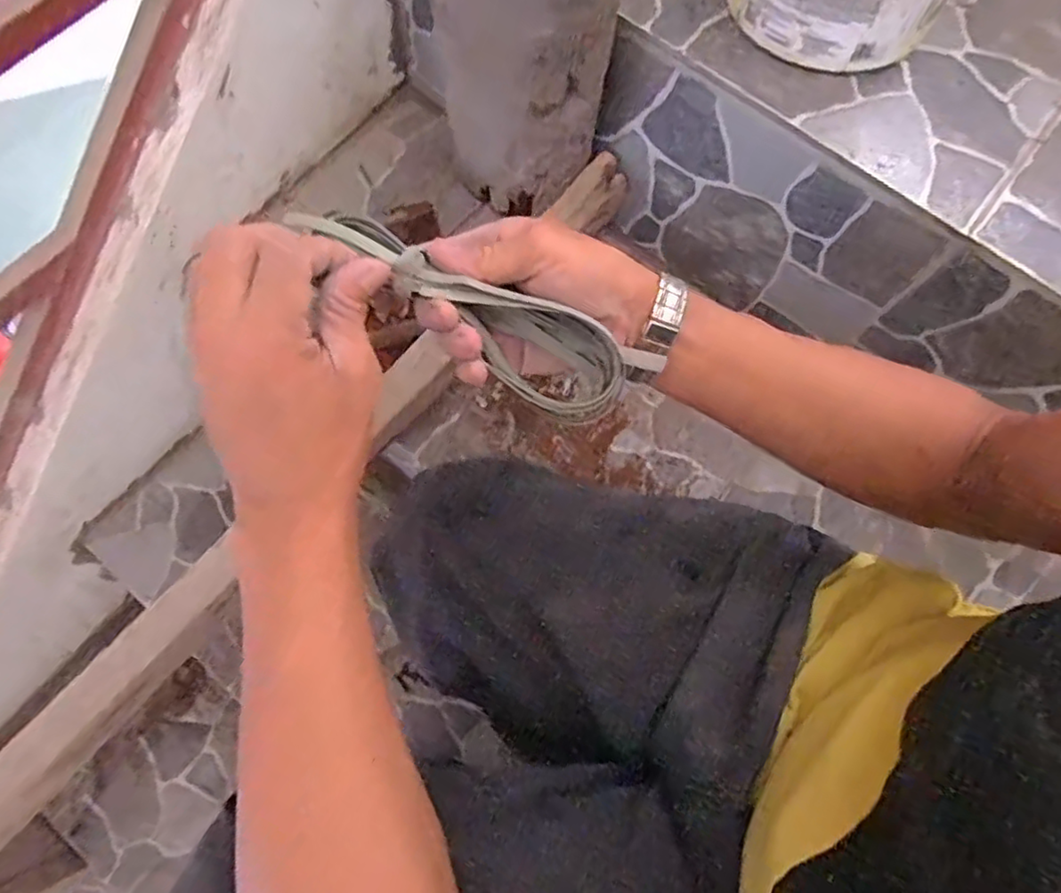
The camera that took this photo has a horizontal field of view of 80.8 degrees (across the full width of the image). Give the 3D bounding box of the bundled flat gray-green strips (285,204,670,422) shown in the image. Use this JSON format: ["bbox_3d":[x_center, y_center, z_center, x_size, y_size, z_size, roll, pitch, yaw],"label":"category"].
[{"bbox_3d":[-0.032,-0.073,0.333,0.195,0.047,0.050,28,72,-12],"label":"bundled flat gray-green strips"}]

